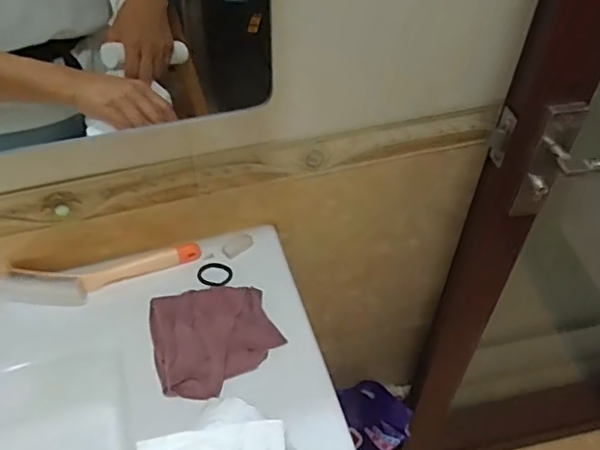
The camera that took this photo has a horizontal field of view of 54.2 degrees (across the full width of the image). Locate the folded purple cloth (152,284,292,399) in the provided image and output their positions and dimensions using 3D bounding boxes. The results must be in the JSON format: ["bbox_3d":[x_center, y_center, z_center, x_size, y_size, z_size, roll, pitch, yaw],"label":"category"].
[{"bbox_3d":[-0.098,0.126,0.675,0.136,0.011,0.129,-14,50,-13],"label":"folded purple cloth"}]

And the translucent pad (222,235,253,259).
[{"bbox_3d":[-0.083,0.027,0.780,0.044,0.005,0.026,-30,55,-25],"label":"translucent pad"}]

